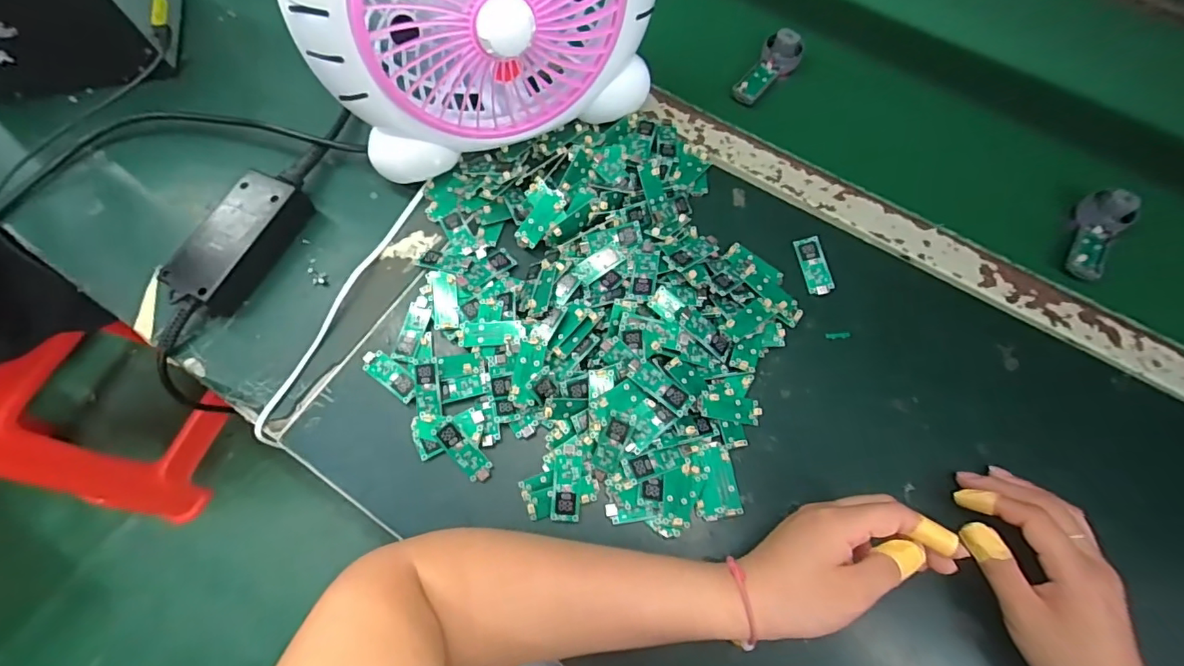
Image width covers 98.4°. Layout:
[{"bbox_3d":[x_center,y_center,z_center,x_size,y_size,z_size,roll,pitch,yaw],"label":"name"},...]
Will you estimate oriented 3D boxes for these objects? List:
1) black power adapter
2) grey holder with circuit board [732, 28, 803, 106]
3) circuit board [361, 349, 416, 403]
[{"bbox_3d":[-0.287,-0.076,0.418,0.049,0.037,0.121,25,71,9],"label":"black power adapter"},{"bbox_3d":[0.176,-0.262,0.508,0.037,0.027,0.087,33,72,12],"label":"grey holder with circuit board"},{"bbox_3d":[-0.153,0.031,0.389,0.052,0.004,0.018,34,73,12],"label":"circuit board"}]

